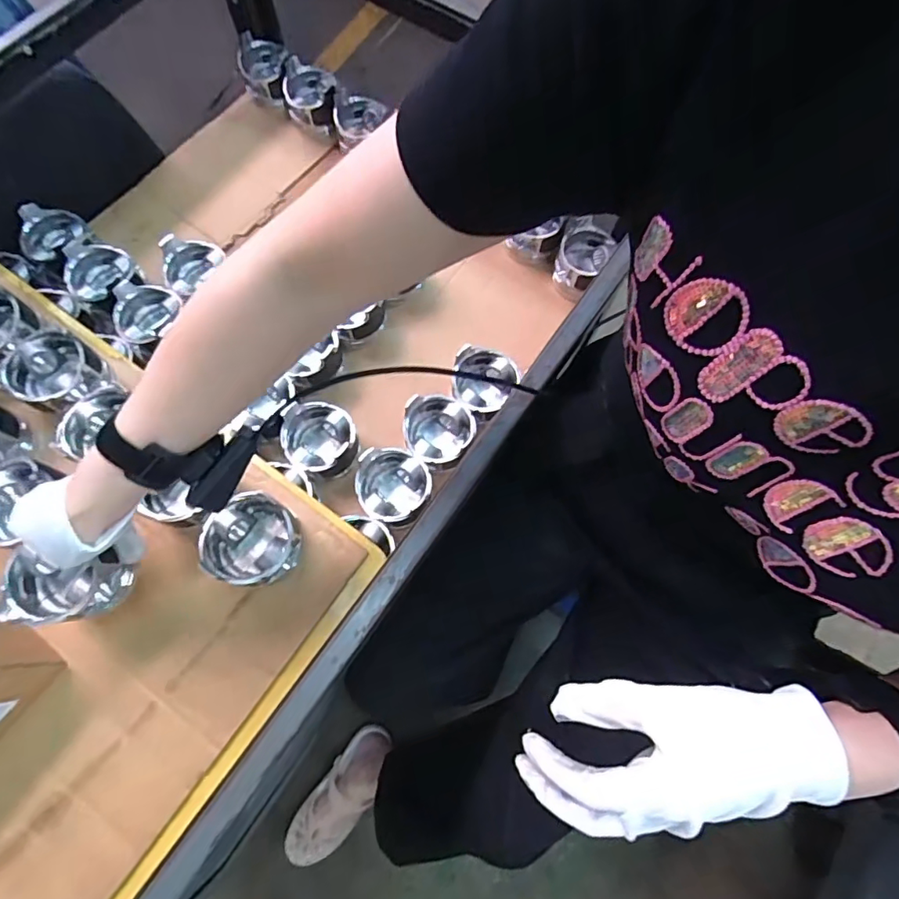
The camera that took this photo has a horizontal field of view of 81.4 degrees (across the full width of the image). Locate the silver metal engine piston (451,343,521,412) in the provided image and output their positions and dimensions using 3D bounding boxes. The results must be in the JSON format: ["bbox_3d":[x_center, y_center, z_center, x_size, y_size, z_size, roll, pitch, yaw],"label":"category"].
[{"bbox_3d":[0.044,-0.093,0.664,0.080,0.048,0.073,0,72,-1],"label":"silver metal engine piston"}]

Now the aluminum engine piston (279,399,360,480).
[{"bbox_3d":[-0.158,-0.010,0.642,0.087,0.049,0.090,-14,72,-5],"label":"aluminum engine piston"}]

